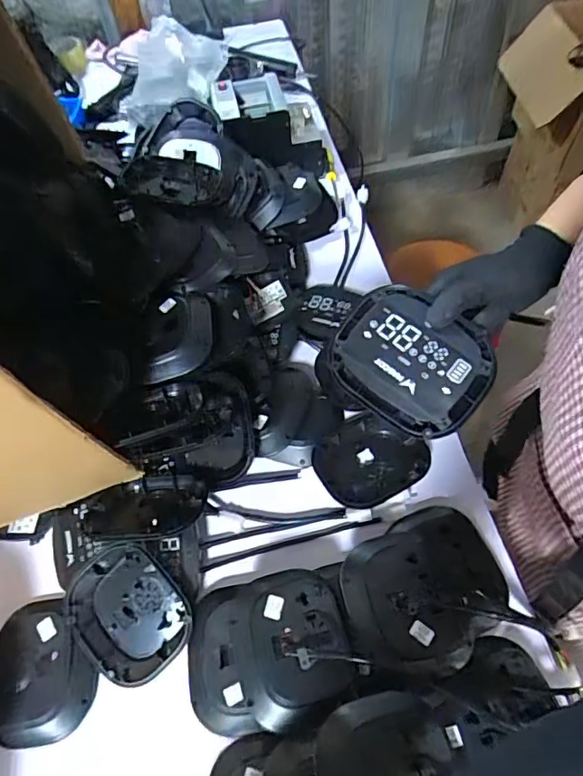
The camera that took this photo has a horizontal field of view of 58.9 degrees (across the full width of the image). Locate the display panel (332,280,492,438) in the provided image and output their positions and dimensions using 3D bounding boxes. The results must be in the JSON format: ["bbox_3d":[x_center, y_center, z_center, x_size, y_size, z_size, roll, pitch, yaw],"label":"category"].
[{"bbox_3d":[0.107,-0.026,0.463,0.135,0.015,0.110,33,90,13],"label":"display panel"}]

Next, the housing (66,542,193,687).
[{"bbox_3d":[-0.182,0.252,0.579,0.112,0.033,0.139,-39,64,-18],"label":"housing"}]

